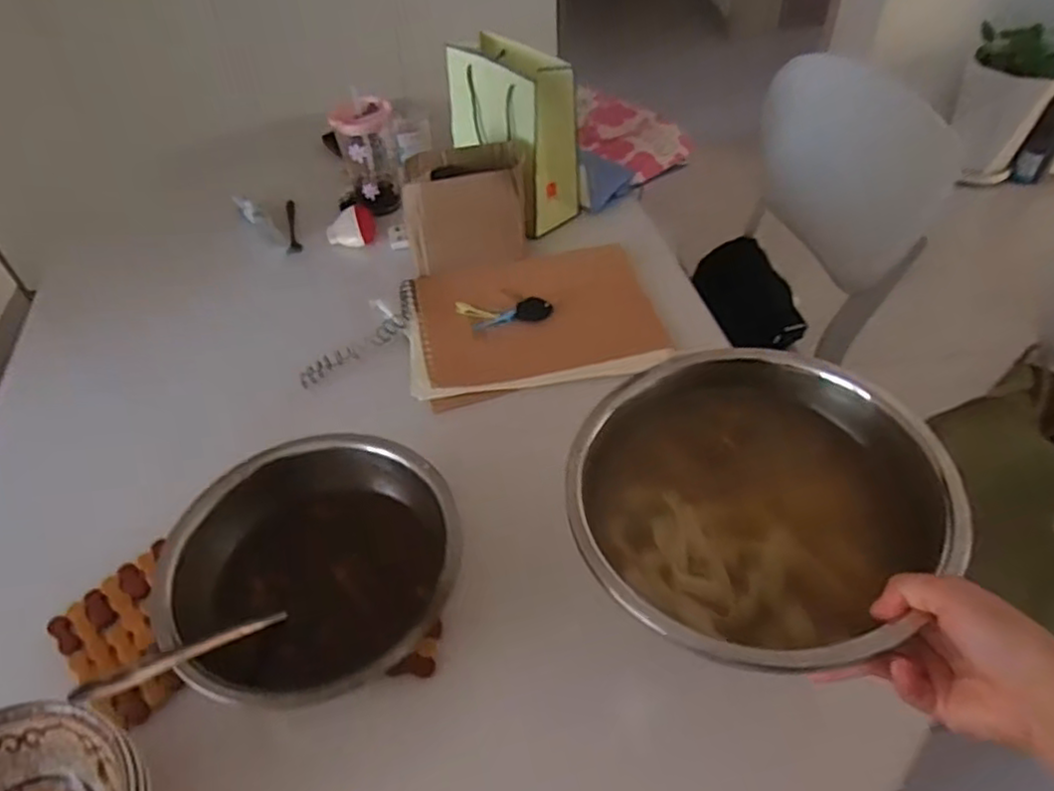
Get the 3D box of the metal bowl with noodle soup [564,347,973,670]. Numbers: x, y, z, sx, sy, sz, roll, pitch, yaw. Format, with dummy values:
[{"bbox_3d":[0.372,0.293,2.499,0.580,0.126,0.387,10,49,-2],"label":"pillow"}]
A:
[{"bbox_3d":[0.155,0.073,0.497,0.240,0.074,0.229,-2,47,2],"label":"metal bowl with noodle soup"}]

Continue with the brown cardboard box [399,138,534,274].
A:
[{"bbox_3d":[-0.073,-0.241,0.917,0.166,0.121,0.108,-6,47,-2],"label":"brown cardboard box"}]

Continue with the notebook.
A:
[{"bbox_3d":[0.003,-0.095,0.853,0.295,0.022,0.237,-9,47,-5],"label":"notebook"}]

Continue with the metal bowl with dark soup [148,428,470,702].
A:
[{"bbox_3d":[-0.169,0.145,0.577,0.224,0.085,0.207,-2,47,2],"label":"metal bowl with dark soup"}]

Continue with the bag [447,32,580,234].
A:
[{"bbox_3d":[-0.019,-0.365,0.975,0.102,0.206,0.184,-30,52,-23],"label":"bag"}]

